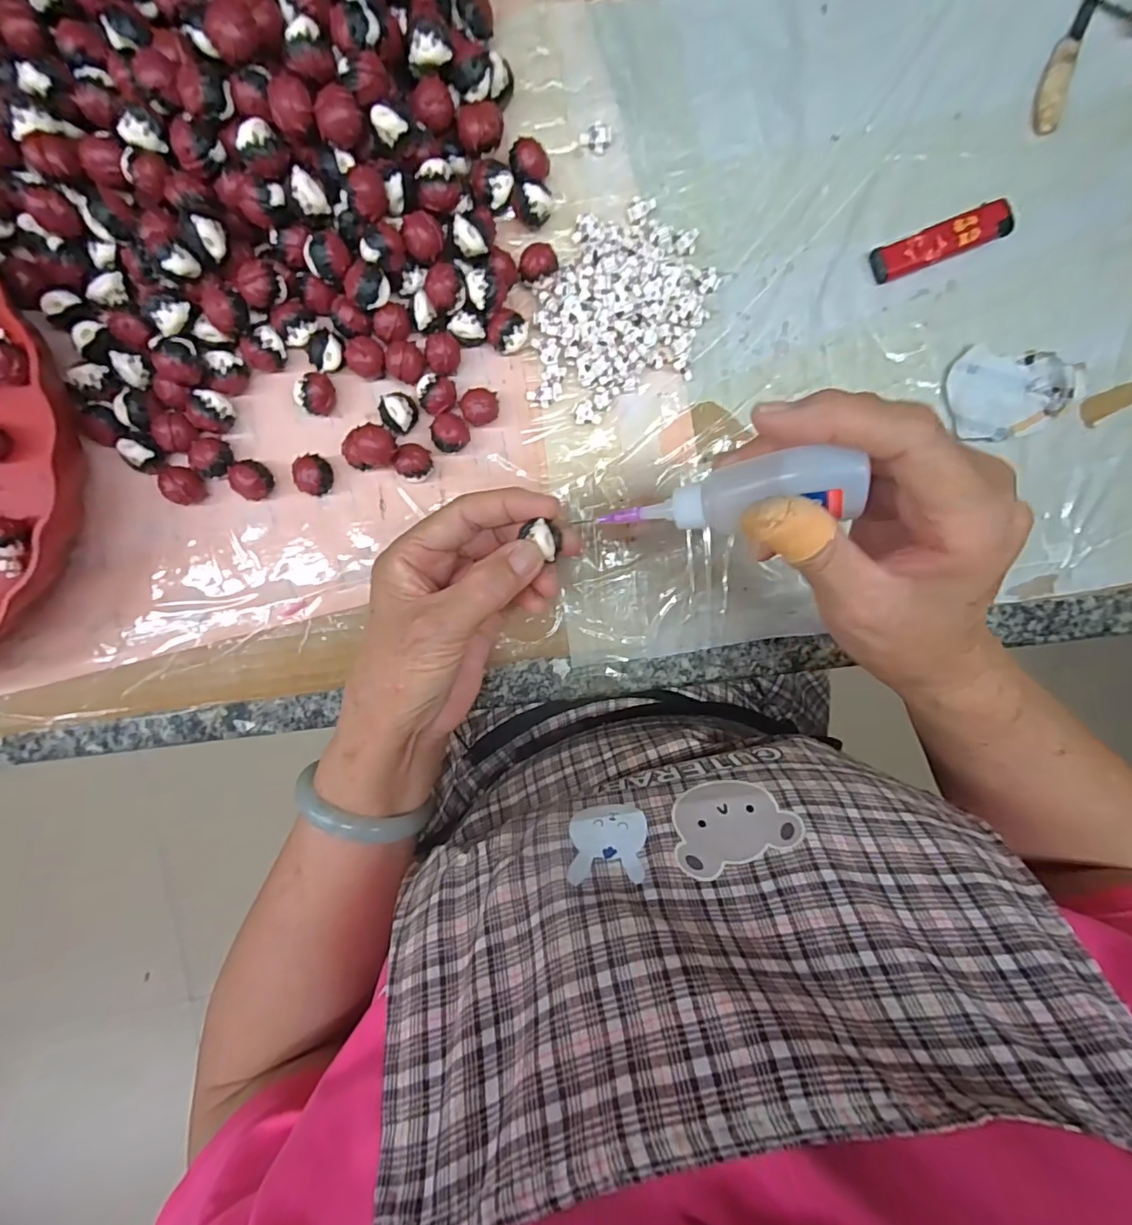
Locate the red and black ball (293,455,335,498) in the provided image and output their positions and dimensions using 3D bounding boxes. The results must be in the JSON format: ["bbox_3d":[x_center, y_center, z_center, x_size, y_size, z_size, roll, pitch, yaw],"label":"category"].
[{"bbox_3d":[-0.132,-0.072,0.276,0.018,0.017,0.020,25,94,-7],"label":"red and black ball"}]

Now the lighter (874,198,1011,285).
[{"bbox_3d":[0.205,-0.203,0.287,0.075,0.010,0.019,-21,98,-2],"label":"lighter"}]

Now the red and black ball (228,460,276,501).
[{"bbox_3d":[-0.163,-0.069,0.274,0.019,0.017,0.019,0,97,-4],"label":"red and black ball"}]

